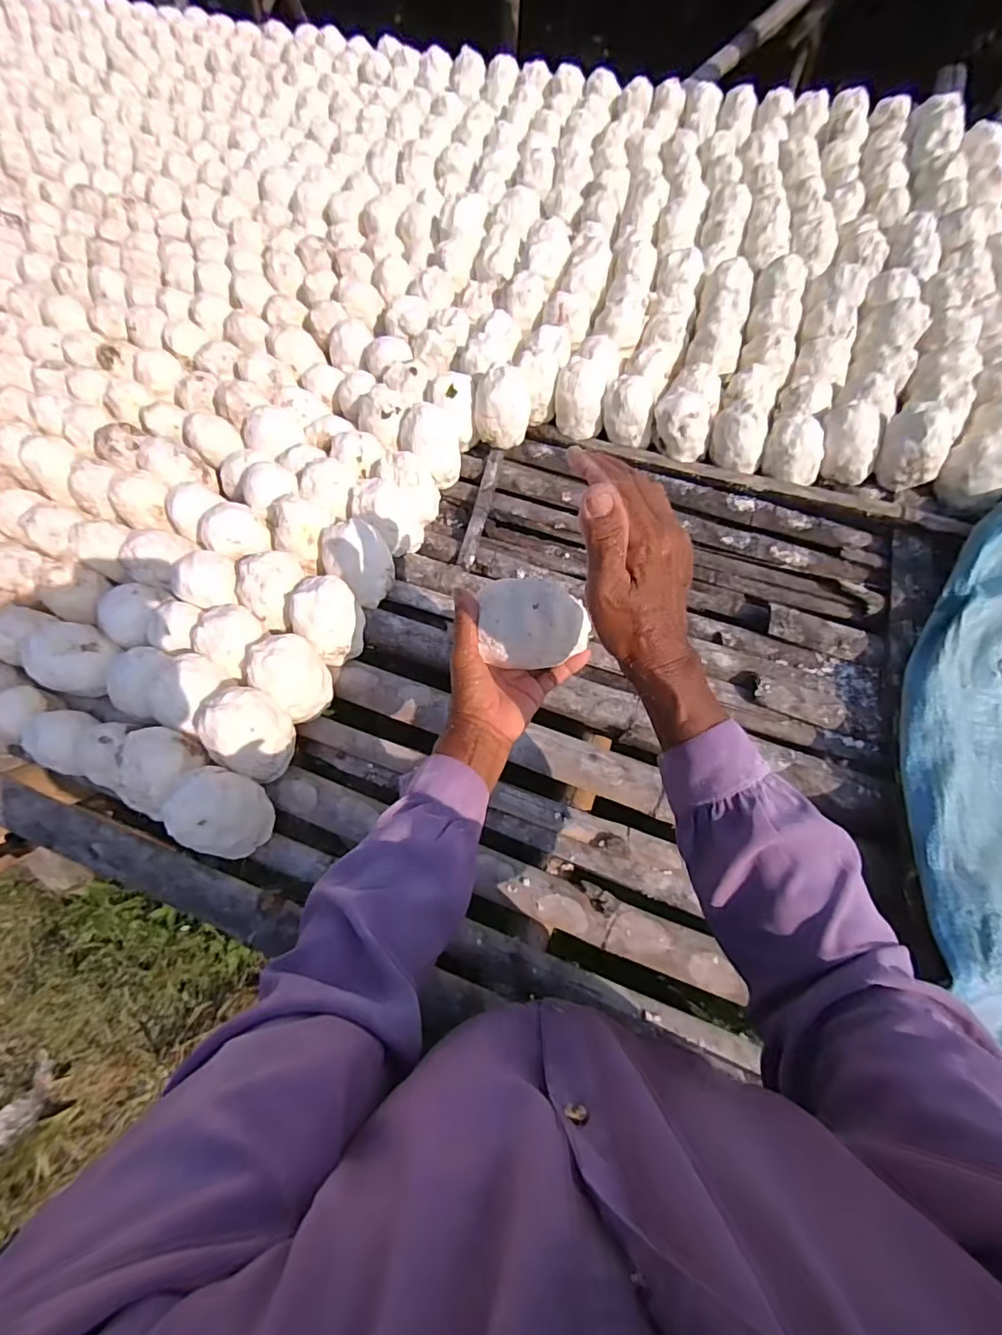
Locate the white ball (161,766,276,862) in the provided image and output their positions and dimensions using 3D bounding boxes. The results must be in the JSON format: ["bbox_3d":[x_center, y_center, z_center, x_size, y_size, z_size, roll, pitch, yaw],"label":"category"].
[{"bbox_3d":[-0.280,0.146,0.542,0.069,0.083,0.074,0,64,1],"label":"white ball"}]

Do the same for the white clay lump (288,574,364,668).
[{"bbox_3d":[-0.211,-0.060,0.654,0.078,0.092,0.089,-37,69,-16],"label":"white clay lump"}]

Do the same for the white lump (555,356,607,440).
[{"bbox_3d":[0.124,-0.423,0.841,0.075,0.094,0.088,5,64,3],"label":"white lump"}]

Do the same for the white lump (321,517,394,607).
[{"bbox_3d":[-0.178,-0.128,0.691,0.079,0.097,0.084,0,64,1],"label":"white lump"}]

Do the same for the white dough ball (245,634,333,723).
[{"bbox_3d":[-0.240,0.005,0.610,0.086,0.073,0.074,37,71,16],"label":"white dough ball"}]

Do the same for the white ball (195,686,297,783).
[{"bbox_3d":[-0.274,0.067,0.568,0.088,0.081,0.083,0,64,1],"label":"white ball"}]

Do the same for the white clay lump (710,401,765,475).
[{"bbox_3d":[0.347,-0.334,0.789,0.068,0.087,0.066,-5,64,-2],"label":"white clay lump"}]

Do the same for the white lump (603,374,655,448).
[{"bbox_3d":[0.196,-0.389,0.824,0.077,0.086,0.063,3,64,2],"label":"white lump"}]

